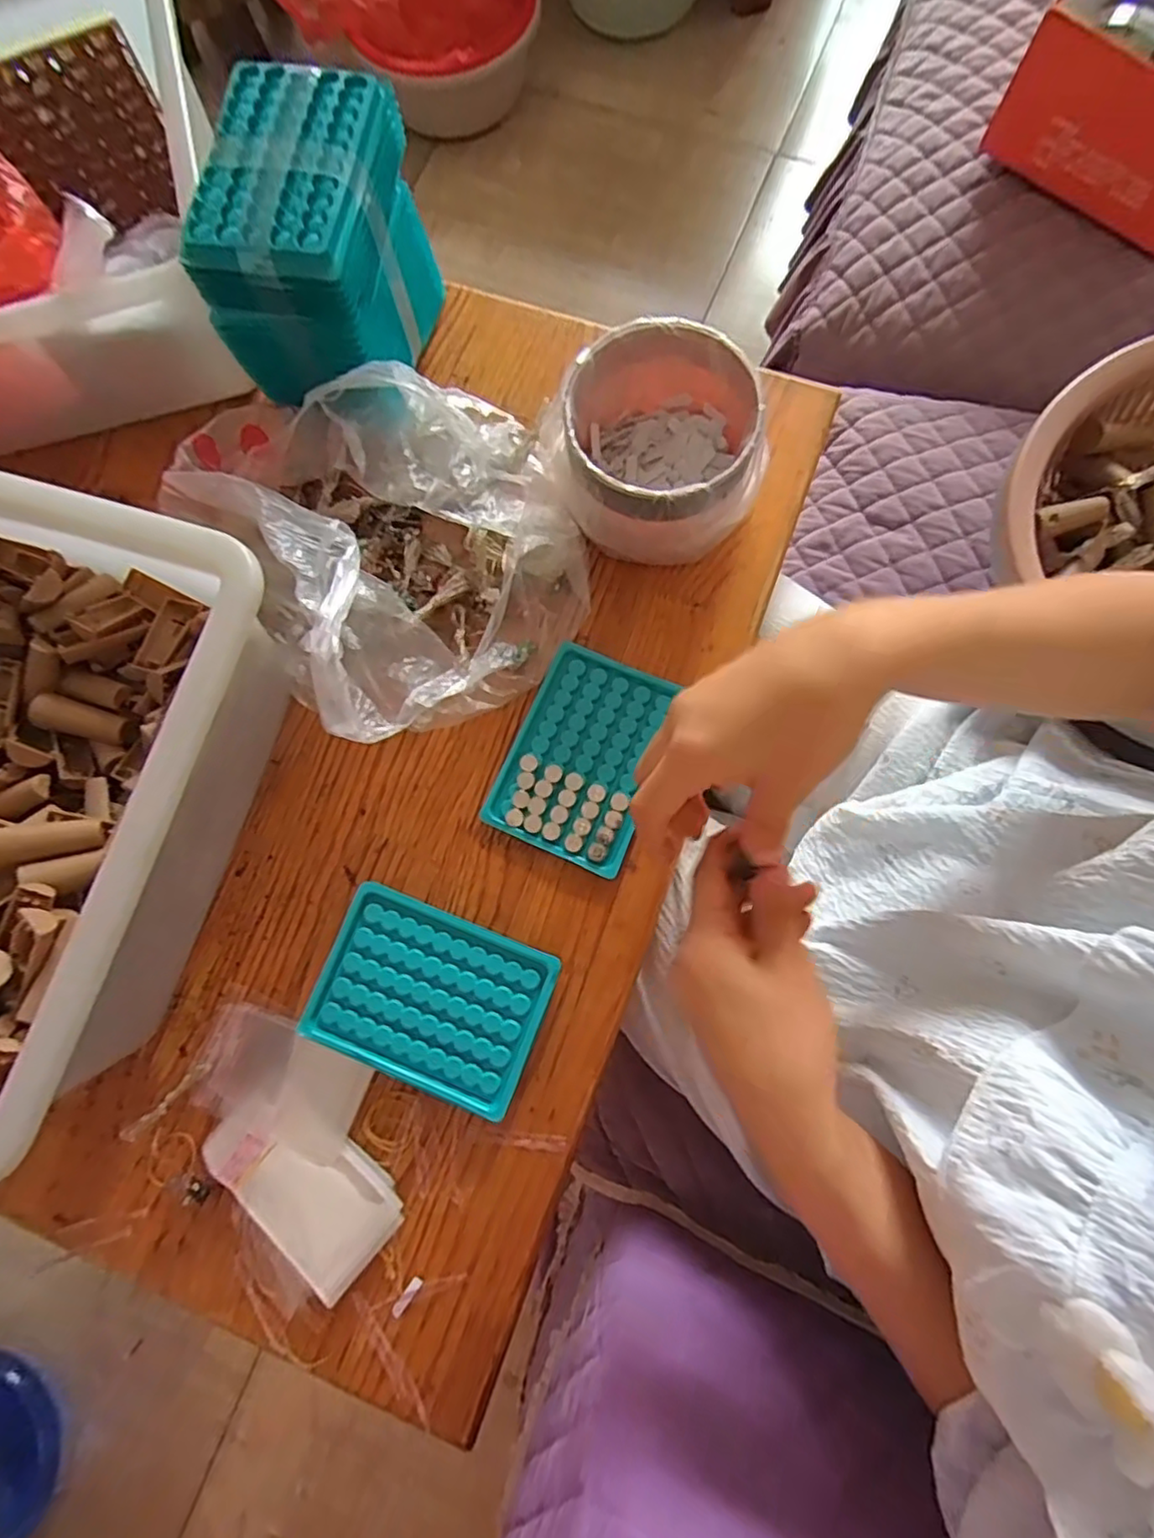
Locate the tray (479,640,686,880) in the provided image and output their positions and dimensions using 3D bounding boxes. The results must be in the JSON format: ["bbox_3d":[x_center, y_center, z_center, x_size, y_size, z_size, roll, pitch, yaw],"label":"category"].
[{"bbox_3d":[0.005,-0.010,0.424,0.092,0.007,0.132,22,80,6],"label":"tray"}]

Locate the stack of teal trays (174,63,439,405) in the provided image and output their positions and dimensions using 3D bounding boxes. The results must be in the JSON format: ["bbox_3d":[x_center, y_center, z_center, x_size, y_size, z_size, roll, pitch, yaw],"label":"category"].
[{"bbox_3d":[-0.159,-0.322,0.413,0.092,0.118,0.134,12,79,4],"label":"stack of teal trays"}]

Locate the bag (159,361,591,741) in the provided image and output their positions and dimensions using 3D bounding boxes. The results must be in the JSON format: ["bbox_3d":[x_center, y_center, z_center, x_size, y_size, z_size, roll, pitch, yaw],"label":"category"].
[{"bbox_3d":[-0.116,-0.147,0.410,0.220,0.098,0.234,-27,79,-4],"label":"bag"}]

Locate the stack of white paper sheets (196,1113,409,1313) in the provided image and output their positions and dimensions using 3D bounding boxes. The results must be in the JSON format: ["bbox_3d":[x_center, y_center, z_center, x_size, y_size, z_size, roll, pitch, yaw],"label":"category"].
[{"bbox_3d":[-0.160,0.240,0.378,0.114,0.014,0.064,40,82,9],"label":"stack of white paper sheets"}]

